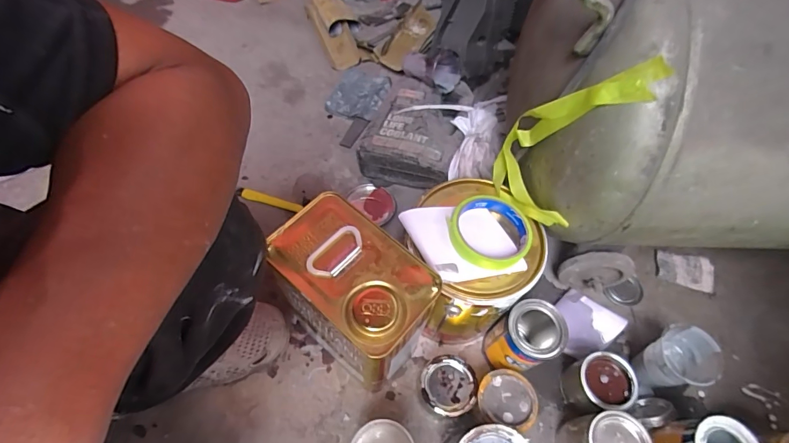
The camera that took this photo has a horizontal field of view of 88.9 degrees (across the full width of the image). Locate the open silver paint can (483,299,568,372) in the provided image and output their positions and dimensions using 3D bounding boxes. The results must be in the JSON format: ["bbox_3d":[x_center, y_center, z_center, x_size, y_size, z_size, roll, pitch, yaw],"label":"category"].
[{"bbox_3d":[0.172,0.161,0.546,0.072,0.124,0.071,2,60,-3],"label":"open silver paint can"}]

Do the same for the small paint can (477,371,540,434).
[{"bbox_3d":[0.142,0.240,0.539,0.069,0.081,0.071,-16,62,-12],"label":"small paint can"}]

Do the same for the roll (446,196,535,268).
[{"bbox_3d":[0.107,0.011,0.453,0.090,0.017,0.086,2,60,-3],"label":"roll"}]

